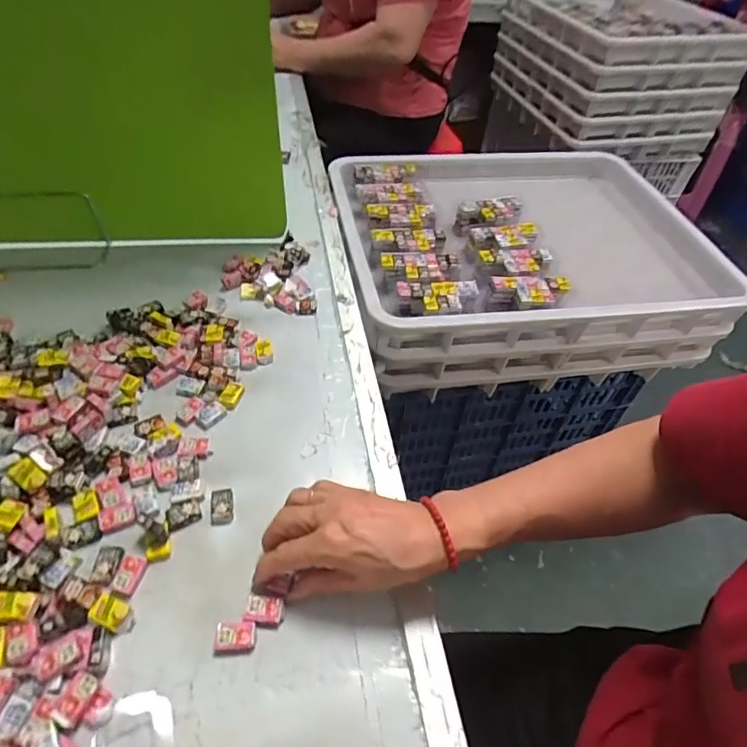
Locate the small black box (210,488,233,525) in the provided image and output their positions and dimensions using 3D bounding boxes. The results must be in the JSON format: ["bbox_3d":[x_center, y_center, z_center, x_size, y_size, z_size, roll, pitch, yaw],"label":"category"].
[{"bbox_3d":[-0.123,0.108,0.390,0.018,0.005,0.030,-6,50,-11],"label":"small black box"}]

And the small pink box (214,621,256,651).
[{"bbox_3d":[-0.096,0.181,0.332,0.027,0.009,0.018,3,49,-4],"label":"small pink box"}]

